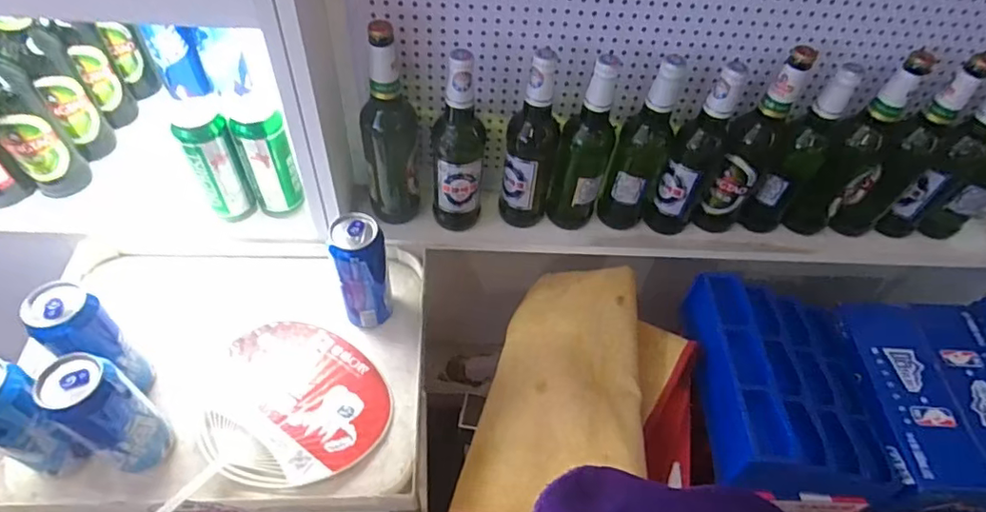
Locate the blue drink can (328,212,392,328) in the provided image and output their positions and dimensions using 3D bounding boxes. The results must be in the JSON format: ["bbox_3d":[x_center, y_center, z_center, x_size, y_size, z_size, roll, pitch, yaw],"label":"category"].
[{"bbox_3d":[-0.160,0.020,0.692,0.058,0.157,0.066,-10,54,-13],"label":"blue drink can"}]

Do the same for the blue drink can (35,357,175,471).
[{"bbox_3d":[-0.388,0.162,0.573,0.067,0.157,0.060,32,56,18],"label":"blue drink can"}]

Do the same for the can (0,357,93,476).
[{"bbox_3d":[-0.473,0.162,0.562,0.069,0.160,0.060,28,55,16],"label":"can"}]

